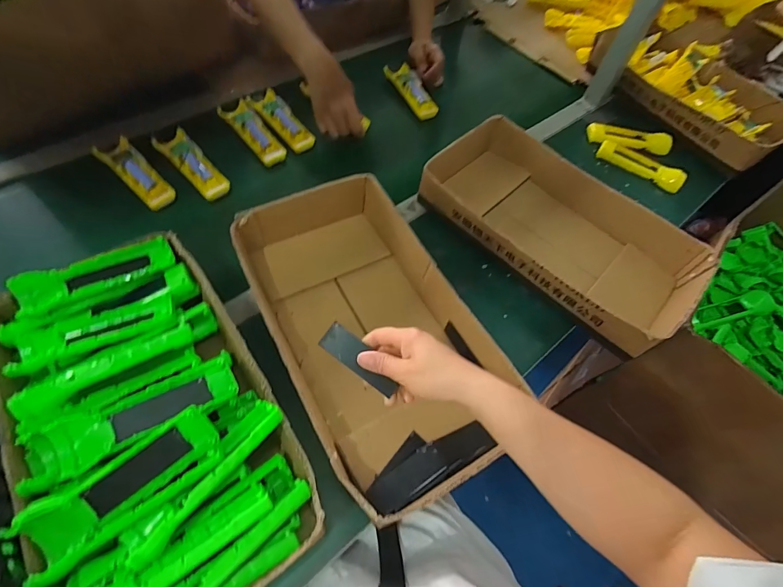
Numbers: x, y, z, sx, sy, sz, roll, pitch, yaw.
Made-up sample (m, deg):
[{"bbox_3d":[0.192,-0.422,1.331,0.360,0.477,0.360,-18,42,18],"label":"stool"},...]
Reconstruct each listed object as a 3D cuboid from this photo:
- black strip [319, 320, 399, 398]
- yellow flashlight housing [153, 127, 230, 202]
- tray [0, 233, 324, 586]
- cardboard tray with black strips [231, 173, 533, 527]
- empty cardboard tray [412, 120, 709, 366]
[{"bbox_3d":[-0.032,0.068,0.424,0.088,0.005,0.030,37,79,4],"label":"black strip"},{"bbox_3d":[-0.337,-0.221,0.694,0.055,0.033,0.161,-35,68,-25],"label":"yellow flashlight housing"},{"bbox_3d":[-0.260,0.126,0.431,0.232,0.100,0.414,-29,66,-22],"label":"tray"},{"bbox_3d":[-0.031,0.040,0.533,0.226,0.082,0.421,-23,61,-19],"label":"cardboard tray with black strips"},{"bbox_3d":[0.265,-0.110,0.653,0.416,0.078,0.230,40,62,17],"label":"empty cardboard tray"}]

